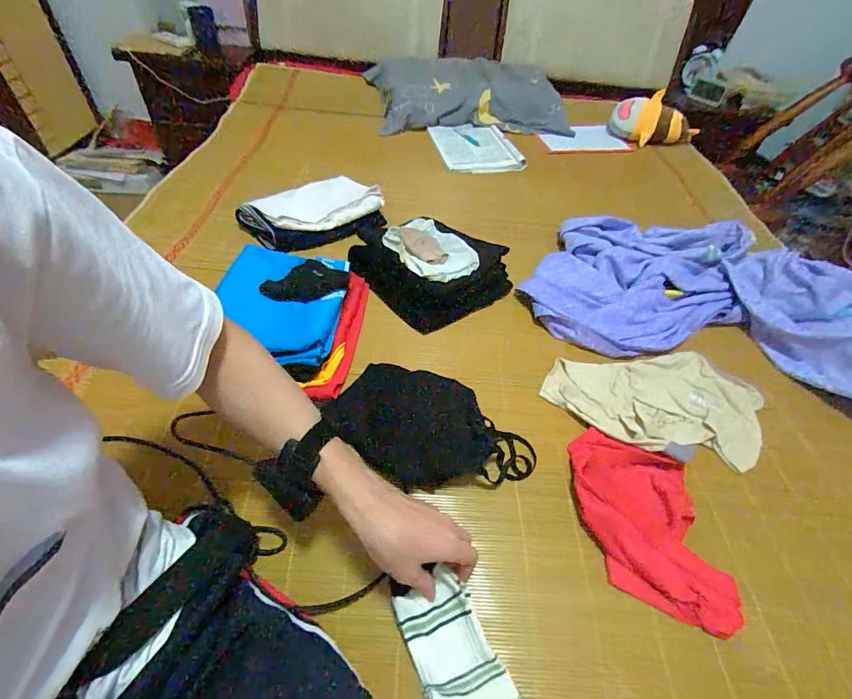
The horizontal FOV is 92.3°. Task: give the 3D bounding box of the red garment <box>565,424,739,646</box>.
[{"bbox_3d":[0.258,0.205,0.493,0.140,0.029,0.217,3,51,-2],"label":"red garment"}]

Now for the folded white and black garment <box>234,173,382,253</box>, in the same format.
[{"bbox_3d":[-0.232,-0.294,0.877,0.194,0.060,0.275,36,57,22],"label":"folded white and black garment"}]

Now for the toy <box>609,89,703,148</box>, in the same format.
[{"bbox_3d":[0.736,-0.732,1.315,0.267,0.147,0.104,11,50,-11],"label":"toy"}]

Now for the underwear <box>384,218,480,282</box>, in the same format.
[{"bbox_3d":[-0.001,-0.190,0.753,0.130,0.034,0.193,-24,57,-21],"label":"underwear"}]

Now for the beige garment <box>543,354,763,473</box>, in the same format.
[{"bbox_3d":[0.353,0.081,0.612,0.329,0.025,0.187,-2,52,-6],"label":"beige garment"}]

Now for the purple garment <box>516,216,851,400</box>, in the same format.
[{"bbox_3d":[0.566,-0.118,0.766,0.705,0.072,0.443,18,52,10],"label":"purple garment"}]

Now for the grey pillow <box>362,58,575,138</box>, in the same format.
[{"bbox_3d":[0.140,-0.802,1.310,0.651,0.191,0.246,3,48,-4],"label":"grey pillow"}]

